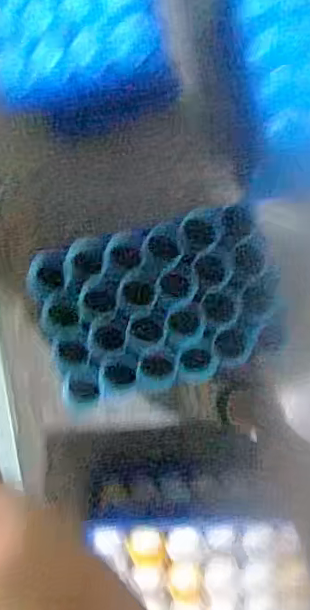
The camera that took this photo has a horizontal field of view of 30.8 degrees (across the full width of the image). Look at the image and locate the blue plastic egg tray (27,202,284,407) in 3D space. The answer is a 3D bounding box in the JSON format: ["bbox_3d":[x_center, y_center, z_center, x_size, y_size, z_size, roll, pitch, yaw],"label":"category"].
[{"bbox_3d":[0.013,0.000,0.962,0.393,0.075,0.266,-14,94,0],"label":"blue plastic egg tray"}]

